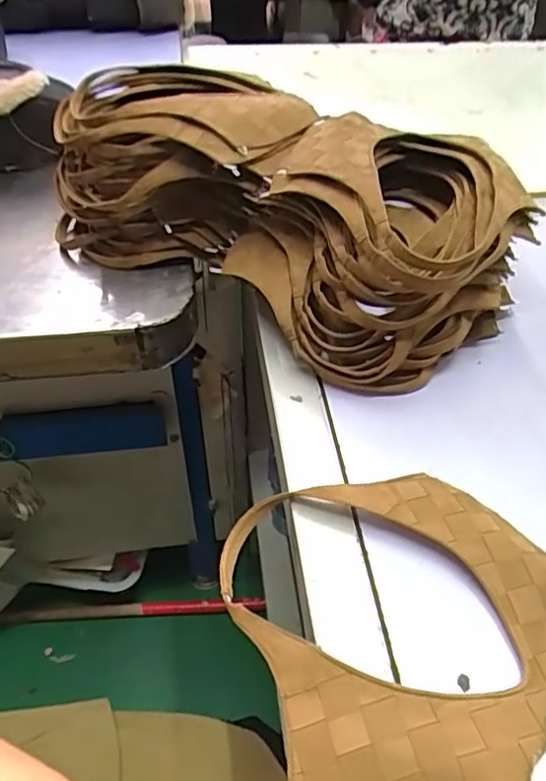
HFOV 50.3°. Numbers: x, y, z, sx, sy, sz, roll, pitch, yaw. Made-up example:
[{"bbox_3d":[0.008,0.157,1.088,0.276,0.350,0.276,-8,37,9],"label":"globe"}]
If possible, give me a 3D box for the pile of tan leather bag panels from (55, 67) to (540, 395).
[{"bbox_3d":[0.011,-0.165,0.511,0.394,0.133,0.212,26,52,19],"label":"pile of tan leather bag panels"}]

